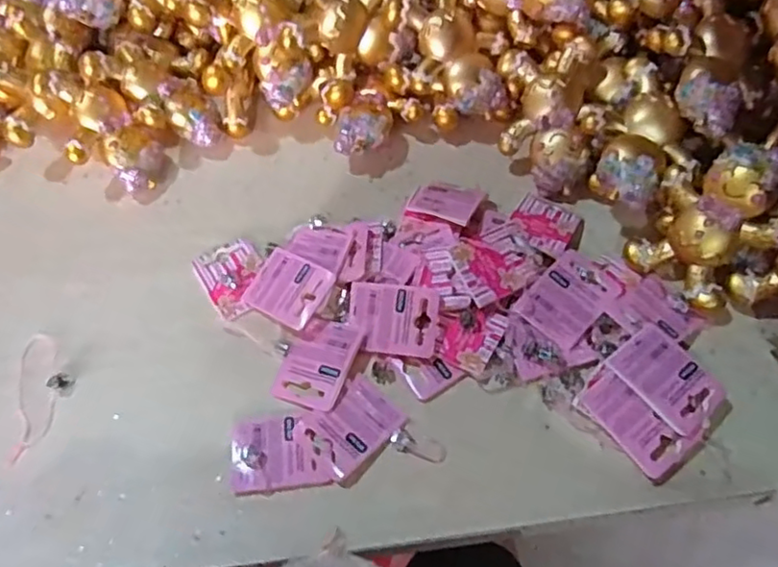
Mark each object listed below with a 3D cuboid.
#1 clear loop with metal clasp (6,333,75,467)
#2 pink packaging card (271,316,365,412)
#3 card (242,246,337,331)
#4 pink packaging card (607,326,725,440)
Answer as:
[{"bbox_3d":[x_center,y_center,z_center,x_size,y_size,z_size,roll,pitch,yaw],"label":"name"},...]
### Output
[{"bbox_3d":[-0.229,0.071,0.418,0.039,0.008,0.088,-13,57,-7],"label":"clear loop with metal clasp"},{"bbox_3d":[-0.046,0.050,0.412,0.044,0.009,0.060,19,59,14],"label":"pink packaging card"},{"bbox_3d":[-0.071,0.003,0.442,0.058,0.007,0.047,24,74,29],"label":"card"},{"bbox_3d":[0.174,0.059,0.394,0.048,0.009,0.064,-29,64,-22],"label":"pink packaging card"}]

